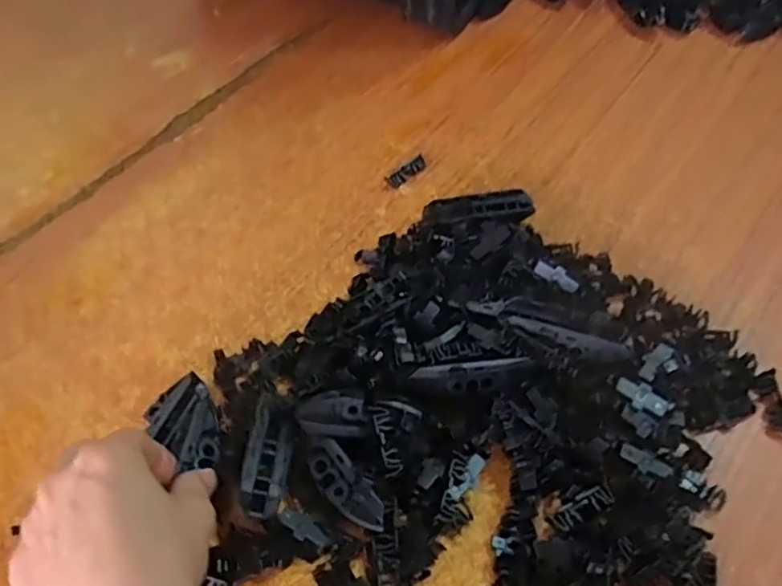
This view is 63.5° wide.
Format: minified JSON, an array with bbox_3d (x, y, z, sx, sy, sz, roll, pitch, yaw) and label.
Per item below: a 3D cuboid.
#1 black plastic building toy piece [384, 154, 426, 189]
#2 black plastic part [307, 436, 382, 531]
[{"bbox_3d":[0.011,-0.089,0.466,0.032,0.011,0.010,-35,57,-20],"label":"black plastic building toy piece"},{"bbox_3d":[-0.022,0.097,0.315,0.019,0.018,0.052,-37,58,-21],"label":"black plastic part"}]

